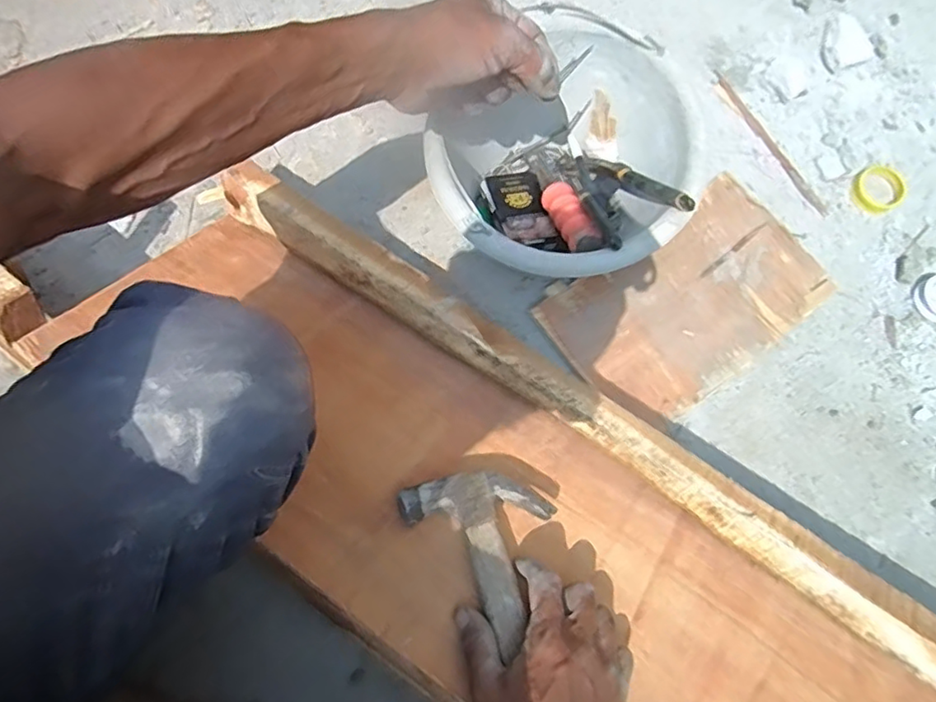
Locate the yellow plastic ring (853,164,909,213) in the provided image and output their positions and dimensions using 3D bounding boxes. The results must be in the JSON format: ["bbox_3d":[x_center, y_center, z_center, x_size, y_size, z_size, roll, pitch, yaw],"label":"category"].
[{"bbox_3d":[0.492,-0.193,0.717,0.056,0.014,0.054,0,75,-1],"label":"yellow plastic ring"}]

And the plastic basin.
[{"bbox_3d":[0.099,-0.164,0.628,0.222,0.176,0.253,41,78,9],"label":"plastic basin"}]

